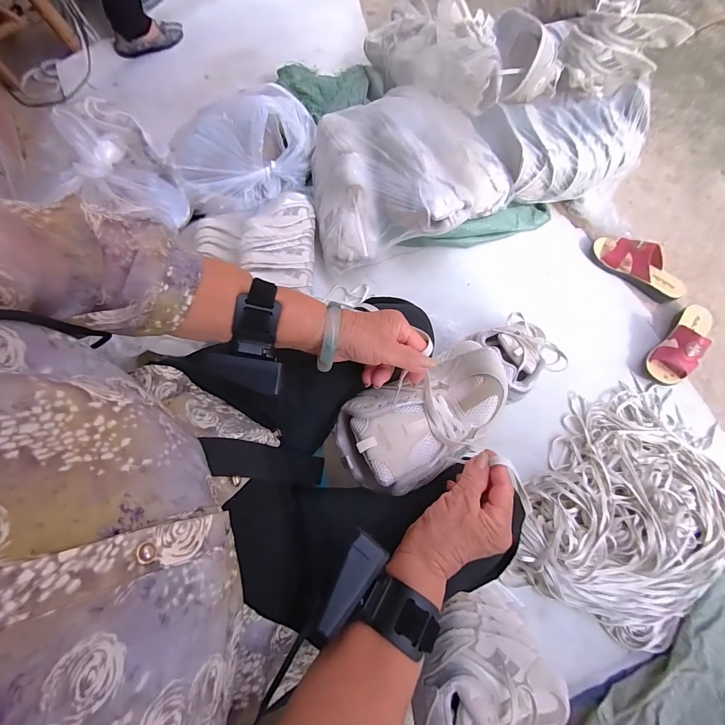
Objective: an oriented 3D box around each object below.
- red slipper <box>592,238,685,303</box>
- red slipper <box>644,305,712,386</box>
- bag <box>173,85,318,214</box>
[{"bbox_3d":[0.684,-0.238,0.851,0.232,0.060,0.083,38,78,12],"label":"red slipper"},{"bbox_3d":[0.744,-0.049,0.794,0.081,0.069,0.233,39,78,12],"label":"red slipper"},{"bbox_3d":[-0.252,-0.470,0.790,0.345,0.192,0.165,-28,74,-4],"label":"bag"}]

